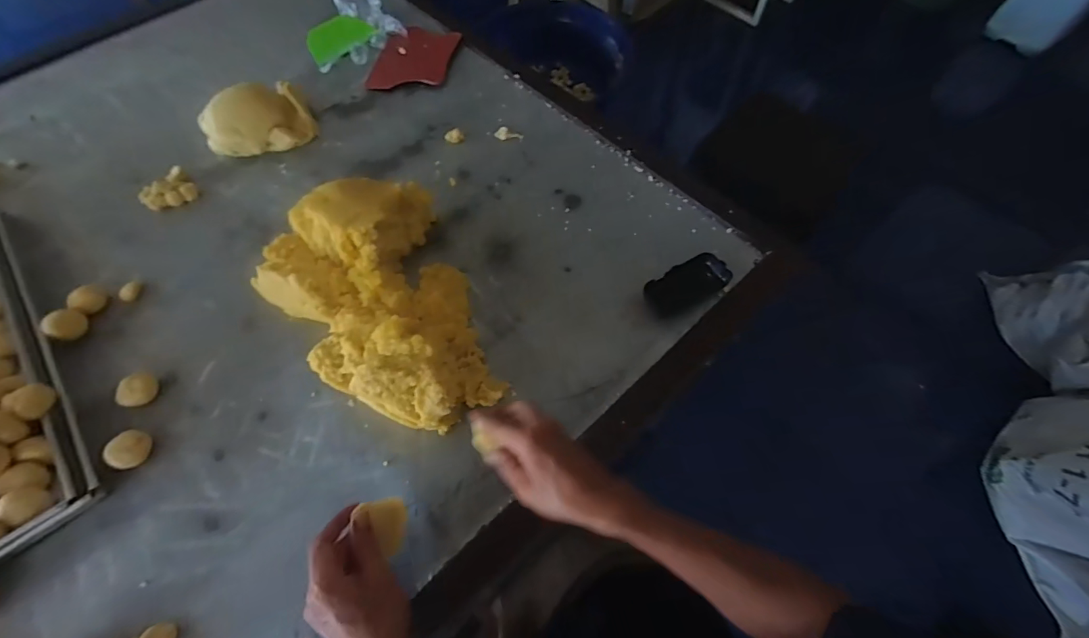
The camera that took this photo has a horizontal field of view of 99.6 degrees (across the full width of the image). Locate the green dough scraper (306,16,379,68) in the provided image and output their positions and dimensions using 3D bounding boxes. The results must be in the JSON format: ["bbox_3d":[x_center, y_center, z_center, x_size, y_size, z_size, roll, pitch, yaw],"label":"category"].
[{"bbox_3d":[-0.381,-0.510,0.835,0.102,0.007,0.132,33,68,16],"label":"green dough scraper"}]

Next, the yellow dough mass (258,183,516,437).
[{"bbox_3d":[-0.205,-0.018,0.542,0.226,0.087,0.333,-23,65,-11],"label":"yellow dough mass"}]

